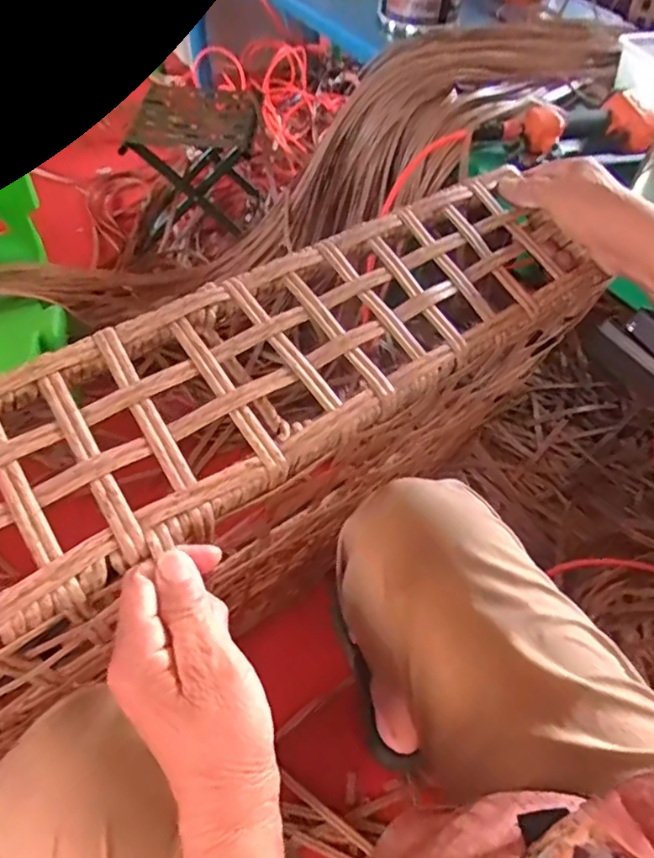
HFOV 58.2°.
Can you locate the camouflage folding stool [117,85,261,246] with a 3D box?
[{"bbox_3d":[-0.304,-0.626,1.404,0.278,0.264,0.280,0,55,-4],"label":"camouflage folding stool"}]

